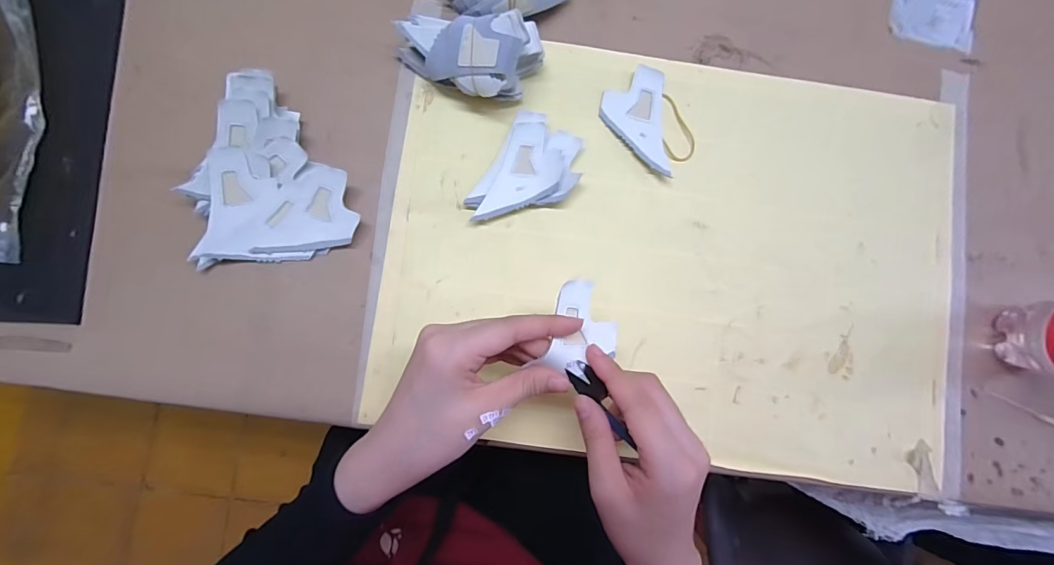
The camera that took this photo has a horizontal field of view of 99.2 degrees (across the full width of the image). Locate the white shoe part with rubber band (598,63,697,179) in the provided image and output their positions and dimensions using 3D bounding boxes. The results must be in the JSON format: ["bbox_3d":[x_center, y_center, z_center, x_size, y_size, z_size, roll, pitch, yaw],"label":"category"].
[{"bbox_3d":[0.099,-0.127,0.352,0.056,0.010,0.080,-37,88,-5],"label":"white shoe part with rubber band"}]

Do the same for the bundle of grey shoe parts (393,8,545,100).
[{"bbox_3d":[-0.047,-0.166,0.335,0.110,0.054,0.053,10,85,12],"label":"bundle of grey shoe parts"}]

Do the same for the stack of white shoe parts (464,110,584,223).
[{"bbox_3d":[0.002,-0.079,0.341,0.063,0.020,0.088,31,85,0],"label":"stack of white shoe parts"}]

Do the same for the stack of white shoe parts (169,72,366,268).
[{"bbox_3d":[-0.189,-0.082,0.327,0.111,0.034,0.128,-6,86,-3],"label":"stack of white shoe parts"}]

